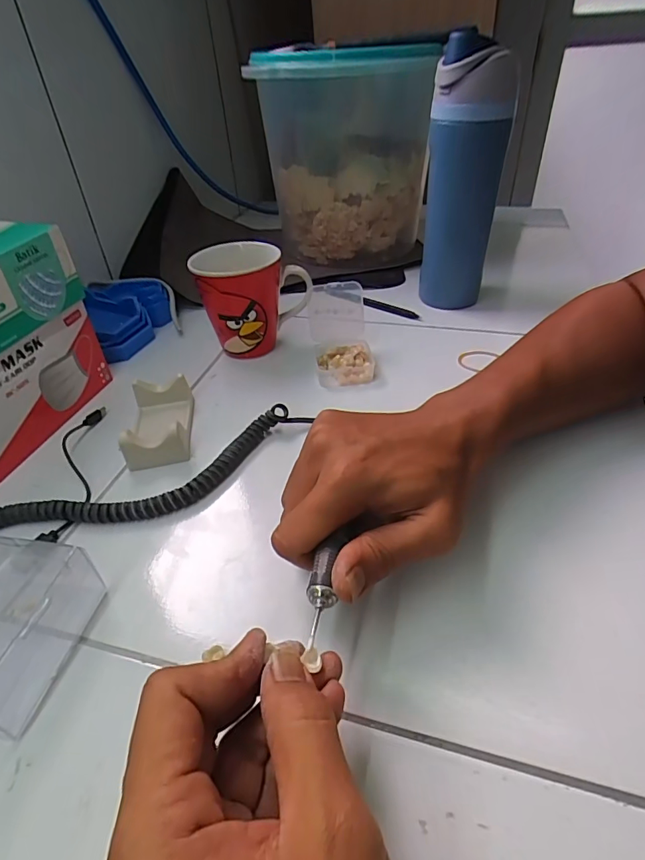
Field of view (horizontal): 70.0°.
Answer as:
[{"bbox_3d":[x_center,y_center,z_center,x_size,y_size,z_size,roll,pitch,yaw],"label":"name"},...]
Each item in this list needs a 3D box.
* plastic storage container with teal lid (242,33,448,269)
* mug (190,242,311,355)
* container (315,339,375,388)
[{"bbox_3d":[0.029,-0.368,0.632,0.221,0.242,0.205,1,39,6],"label":"plastic storage container with teal lid"},{"bbox_3d":[-0.072,-0.135,0.469,0.103,0.085,0.082,-15,42,-15],"label":"mug"},{"bbox_3d":[0.022,-0.067,0.452,0.055,0.020,0.057,-5,40,-3],"label":"container"}]

